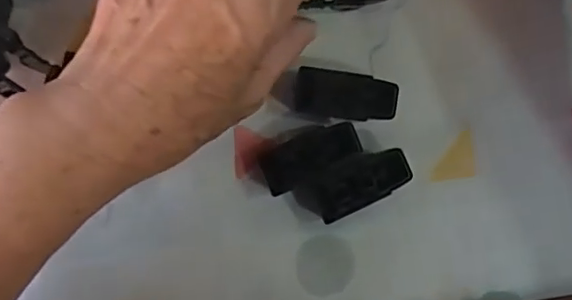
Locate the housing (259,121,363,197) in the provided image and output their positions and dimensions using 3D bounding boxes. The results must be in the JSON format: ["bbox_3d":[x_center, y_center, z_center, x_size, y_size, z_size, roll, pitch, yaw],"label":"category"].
[{"bbox_3d":[0.011,0.002,0.284,0.049,0.016,0.023,-24,95,-5],"label":"housing"}]

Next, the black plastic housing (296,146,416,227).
[{"bbox_3d":[0.034,0.017,0.287,0.056,0.016,0.024,-28,96,-4],"label":"black plastic housing"}]

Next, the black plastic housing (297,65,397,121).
[{"bbox_3d":[0.029,-0.027,0.285,0.049,0.019,0.022,9,92,-7],"label":"black plastic housing"}]

